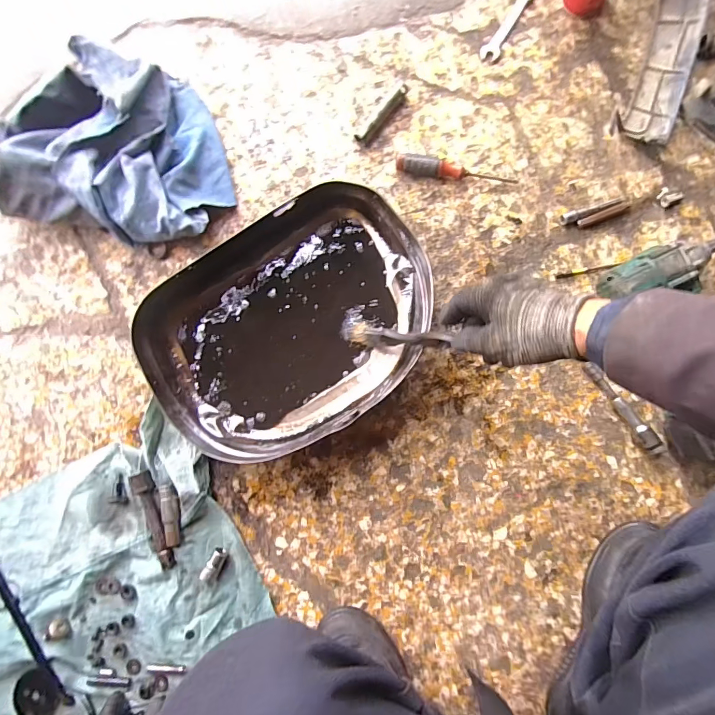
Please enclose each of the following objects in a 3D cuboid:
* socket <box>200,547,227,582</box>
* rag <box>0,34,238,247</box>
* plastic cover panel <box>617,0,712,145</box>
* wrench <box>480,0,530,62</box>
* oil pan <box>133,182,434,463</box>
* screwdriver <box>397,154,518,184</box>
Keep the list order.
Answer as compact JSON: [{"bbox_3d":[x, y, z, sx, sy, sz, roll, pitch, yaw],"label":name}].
[{"bbox_3d":[-0.183,0.264,0.527,0.018,0.019,0.042,26,87,6],"label":"socket"},{"bbox_3d":[-0.323,-0.277,0.547,0.297,0.090,0.240,0,85,4],"label":"rag"},{"bbox_3d":[0.399,-0.378,0.532,0.068,0.046,0.195,19,87,5],"label":"plastic cover panel"},{"bbox_3d":[0.207,-0.457,0.569,0.024,0.005,0.116,32,88,6],"label":"wrench"},{"bbox_3d":[-0.083,-0.037,0.526,0.355,0.067,0.273,-27,84,1],"label":"oil pan"},{"bbox_3d":[0.130,-0.245,0.547,0.157,0.027,0.021,11,86,5],"label":"screwdriver"}]

